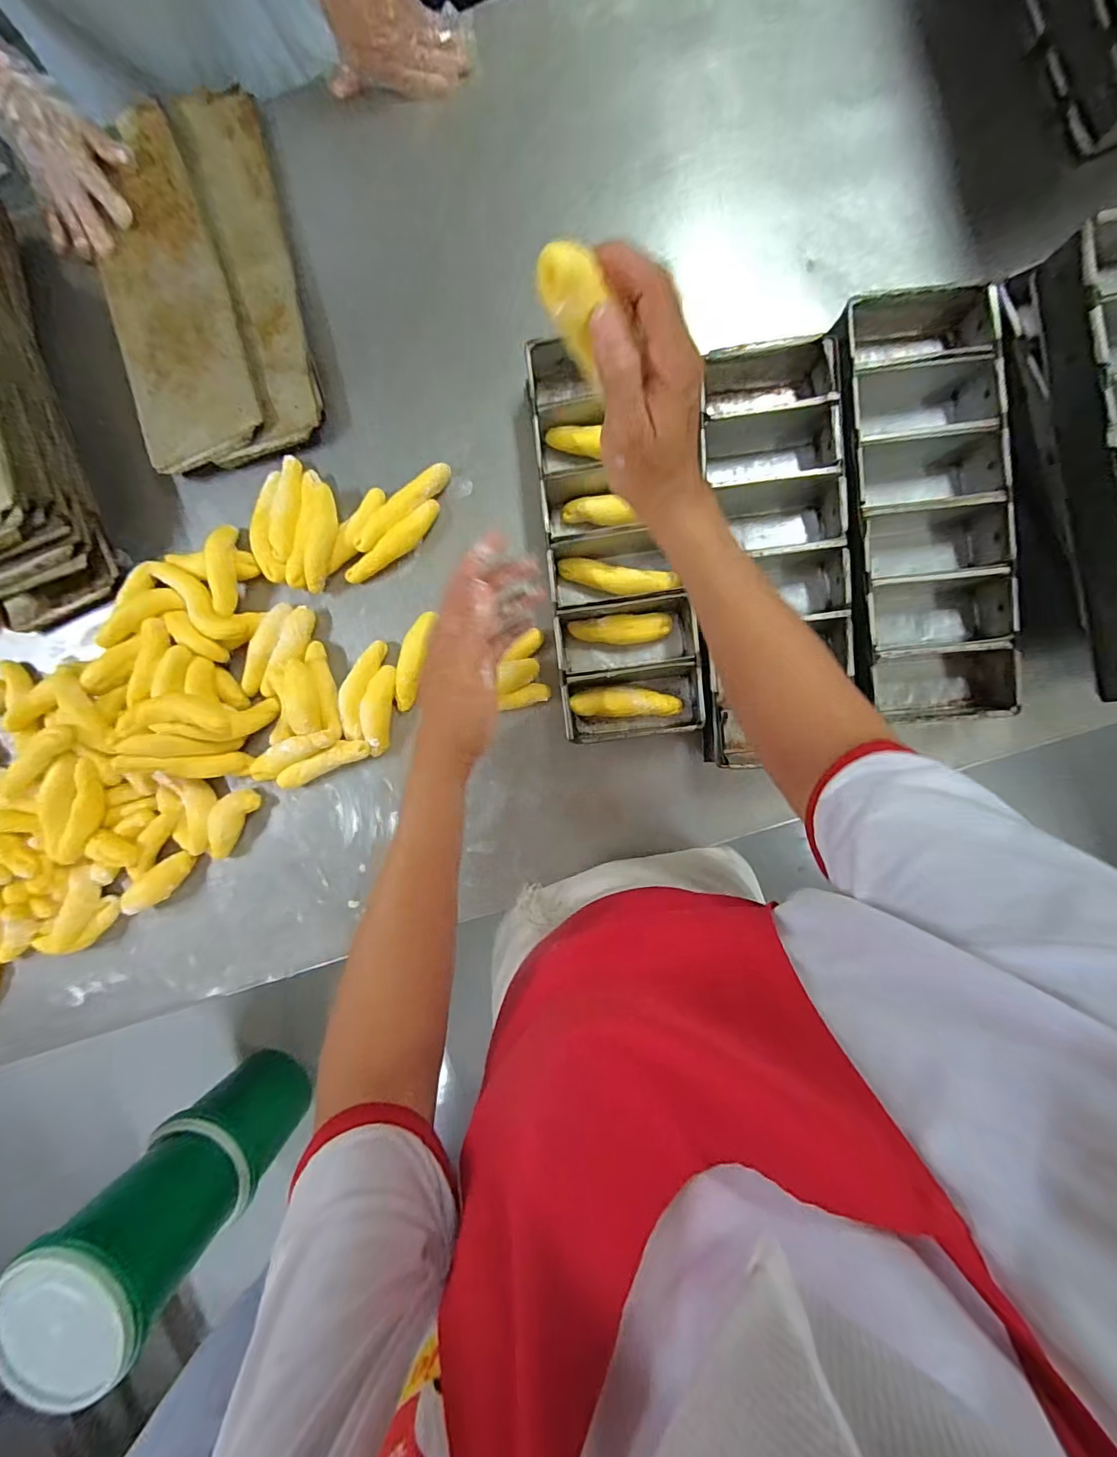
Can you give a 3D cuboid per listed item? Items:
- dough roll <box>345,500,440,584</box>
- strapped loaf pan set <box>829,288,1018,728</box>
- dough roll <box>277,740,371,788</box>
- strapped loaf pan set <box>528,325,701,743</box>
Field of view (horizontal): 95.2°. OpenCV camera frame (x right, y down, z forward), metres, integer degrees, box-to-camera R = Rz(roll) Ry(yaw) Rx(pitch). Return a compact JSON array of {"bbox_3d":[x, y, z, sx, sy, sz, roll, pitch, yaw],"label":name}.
[{"bbox_3d":[-0.210,-0.236,0.653,0.146,0.026,0.026,-38,87,4],"label":"dough roll"},{"bbox_3d":[0.403,-0.248,0.594,0.182,0.099,0.469,-3,90,5],"label":"strapped loaf pan set"},{"bbox_3d":[-0.295,0.043,0.649,0.123,0.034,0.029,-23,88,5],"label":"dough roll"},{"bbox_3d":[0.067,-0.213,0.610,0.176,0.063,0.449,-6,90,5],"label":"strapped loaf pan set"}]

